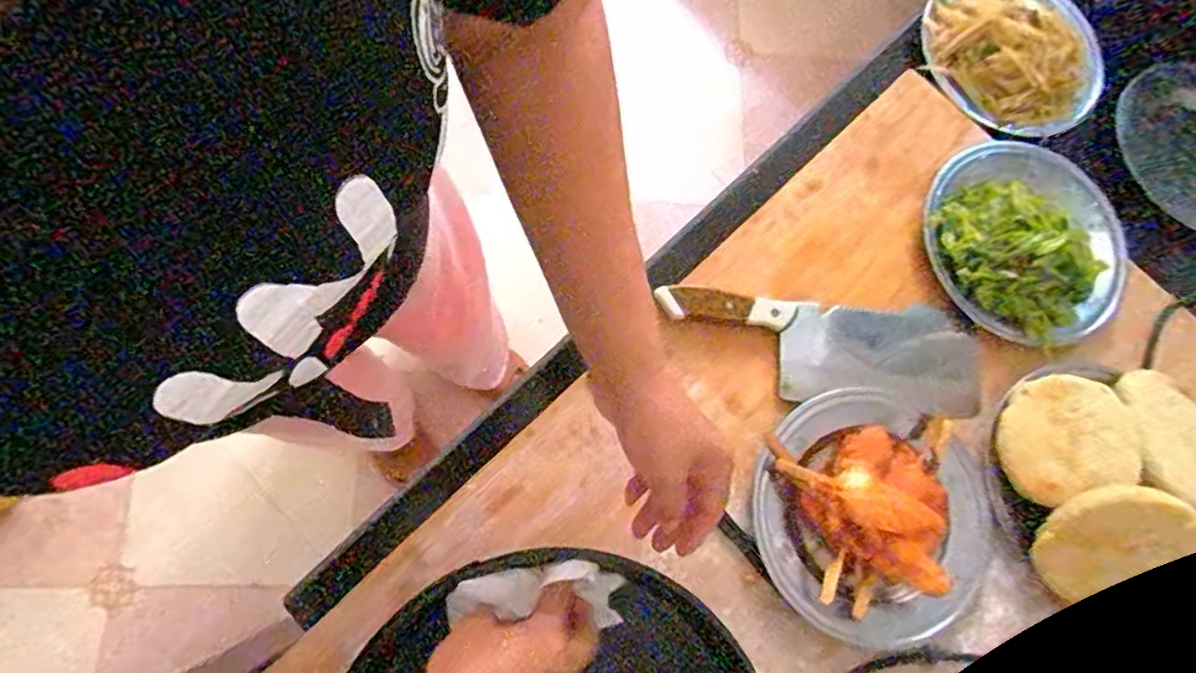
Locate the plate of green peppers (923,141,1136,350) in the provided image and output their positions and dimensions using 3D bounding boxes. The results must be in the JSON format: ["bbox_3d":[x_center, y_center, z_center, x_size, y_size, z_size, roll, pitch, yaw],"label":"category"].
[{"bbox_3d":[0.418,-0.096,0.590,0.191,0.033,0.206,1,74,-2],"label":"plate of green peppers"}]

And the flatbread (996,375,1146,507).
[{"bbox_3d":[0.404,0.086,0.541,0.104,0.017,0.099,-23,62,16],"label":"flatbread"}]

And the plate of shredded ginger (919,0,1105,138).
[{"bbox_3d":[0.458,-0.321,0.665,0.195,0.035,0.196,-42,80,-12],"label":"plate of shredded ginger"}]

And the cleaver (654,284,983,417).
[{"bbox_3d":[0.202,0.011,0.560,0.289,0.024,0.096,3,74,-1],"label":"cleaver"}]

